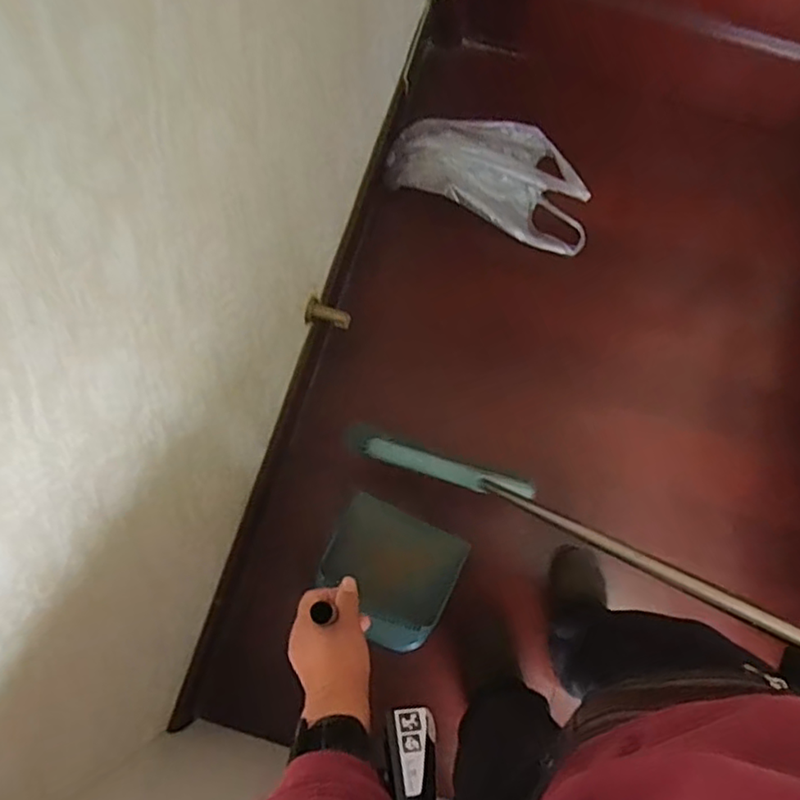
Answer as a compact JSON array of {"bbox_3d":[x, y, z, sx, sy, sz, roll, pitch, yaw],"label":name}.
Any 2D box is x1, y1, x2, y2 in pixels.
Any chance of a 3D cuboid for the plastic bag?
[{"bbox_3d":[0.205,-0.490,1.299,0.446,0.073,0.249,23,78,7],"label":"plastic bag"}]

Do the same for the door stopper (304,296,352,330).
[{"bbox_3d":[-0.132,-0.163,1.147,0.085,0.044,0.059,18,77,-7],"label":"door stopper"}]

